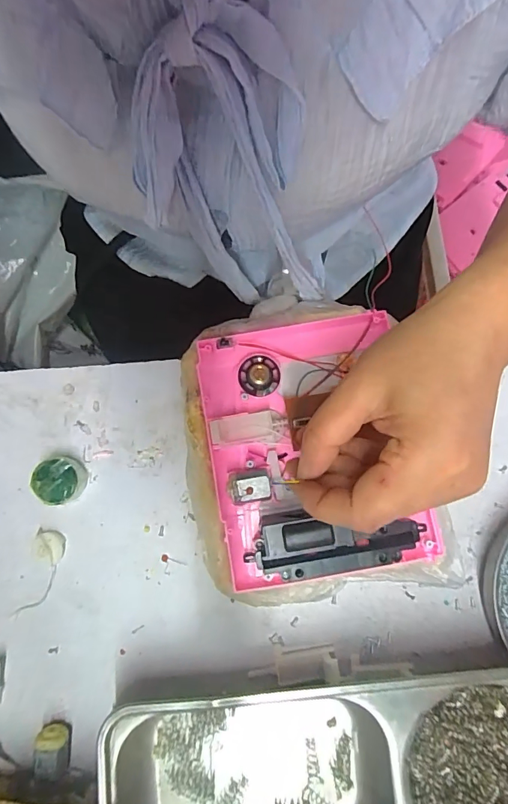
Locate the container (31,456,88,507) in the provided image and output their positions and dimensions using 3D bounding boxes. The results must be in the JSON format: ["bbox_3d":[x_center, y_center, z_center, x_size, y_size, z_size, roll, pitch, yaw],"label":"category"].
[{"bbox_3d":[-0.139,0.056,0.307,0.032,0.018,0.031,0,78,0],"label":"container"}]

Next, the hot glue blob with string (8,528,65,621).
[{"bbox_3d":[-0.150,0.121,0.301,0.022,0.007,0.061,13,79,3],"label":"hot glue blob with string"}]

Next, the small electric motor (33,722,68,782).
[{"bbox_3d":[-0.129,0.223,0.277,0.018,0.019,0.030,3,79,1],"label":"small electric motor"}]

